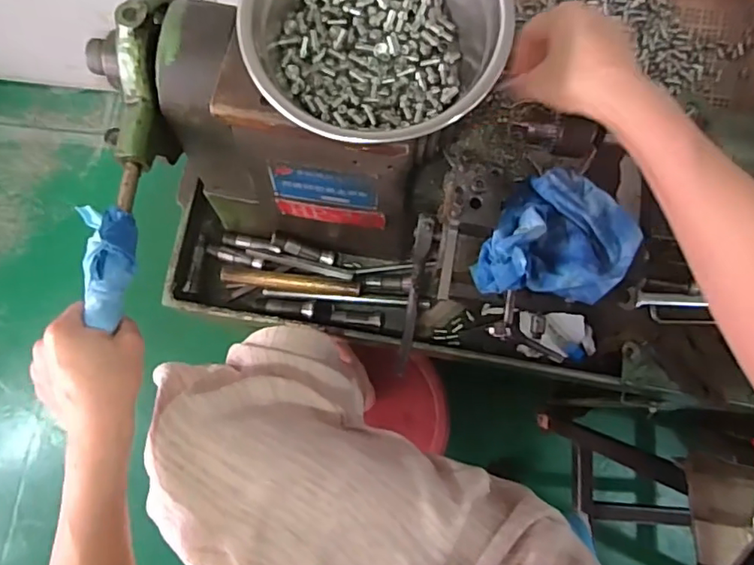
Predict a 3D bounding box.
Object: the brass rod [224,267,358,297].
[{"bbox_3d":[-0.099,0.000,0.644,0.159,0.011,0.018,5,79,3],"label":"brass rod"}]

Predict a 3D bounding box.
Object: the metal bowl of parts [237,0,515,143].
[{"bbox_3d":[-0.004,-0.180,0.370,0.170,0.073,0.144,-12,78,-1],"label":"metal bowl of parts"}]

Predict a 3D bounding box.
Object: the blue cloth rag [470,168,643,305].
[{"bbox_3d":[0.141,-0.026,0.431,0.104,0.043,0.116,38,82,8],"label":"blue cloth rag"}]

